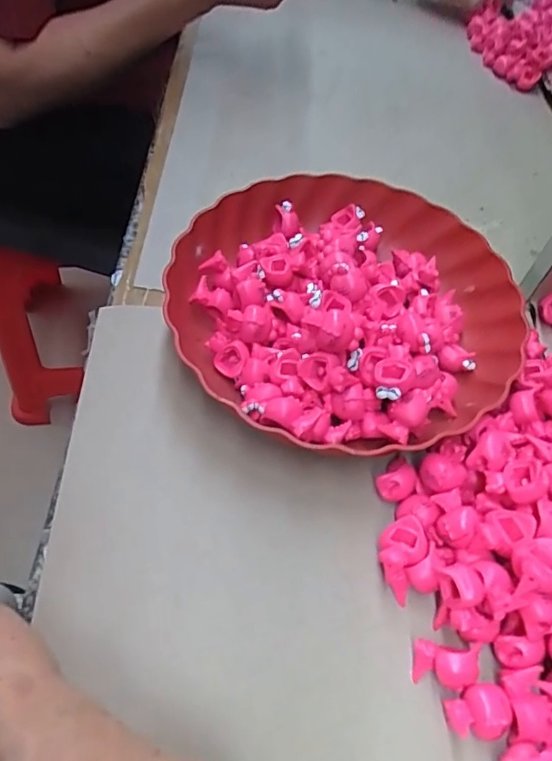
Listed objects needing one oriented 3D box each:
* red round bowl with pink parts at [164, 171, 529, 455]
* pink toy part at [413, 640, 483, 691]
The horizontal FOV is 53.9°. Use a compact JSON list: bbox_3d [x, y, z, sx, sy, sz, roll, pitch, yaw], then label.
[{"bbox_3d":[0.050,-0.057,0.388,0.246,0.059,0.240,3,55,-4],"label":"red round bowl with pink parts"},{"bbox_3d":[0.088,0.147,0.281,0.030,0.025,0.020,7,55,-1],"label":"pink toy part"}]

